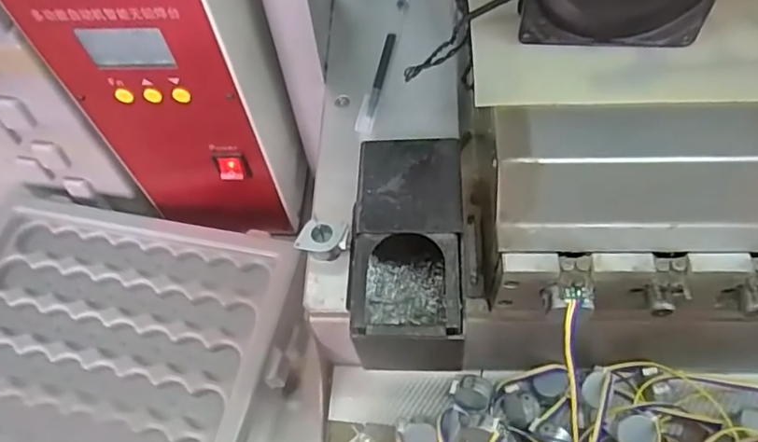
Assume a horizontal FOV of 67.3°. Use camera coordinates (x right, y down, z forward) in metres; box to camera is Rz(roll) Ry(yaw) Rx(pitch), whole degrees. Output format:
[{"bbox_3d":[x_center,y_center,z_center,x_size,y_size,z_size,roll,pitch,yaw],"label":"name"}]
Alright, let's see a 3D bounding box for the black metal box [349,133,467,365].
[{"bbox_3d":[0.020,0.021,0.304,0.064,0.061,0.116,0,60,5],"label":"black metal box"}]

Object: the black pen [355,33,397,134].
[{"bbox_3d":[0.000,-0.102,0.415,0.012,0.006,0.097,10,59,10],"label":"black pen"}]

